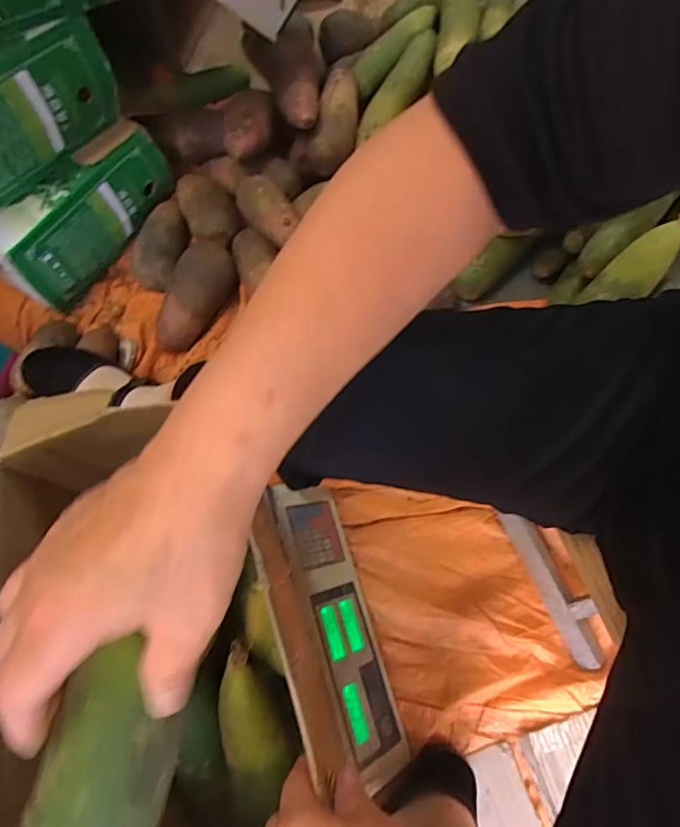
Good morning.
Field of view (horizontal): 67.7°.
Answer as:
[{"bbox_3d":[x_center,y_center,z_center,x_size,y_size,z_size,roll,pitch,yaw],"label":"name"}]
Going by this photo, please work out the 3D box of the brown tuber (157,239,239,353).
[{"bbox_3d":[-0.203,-0.169,0.726,0.074,0.067,0.170,29,75,8],"label":"brown tuber"}]

